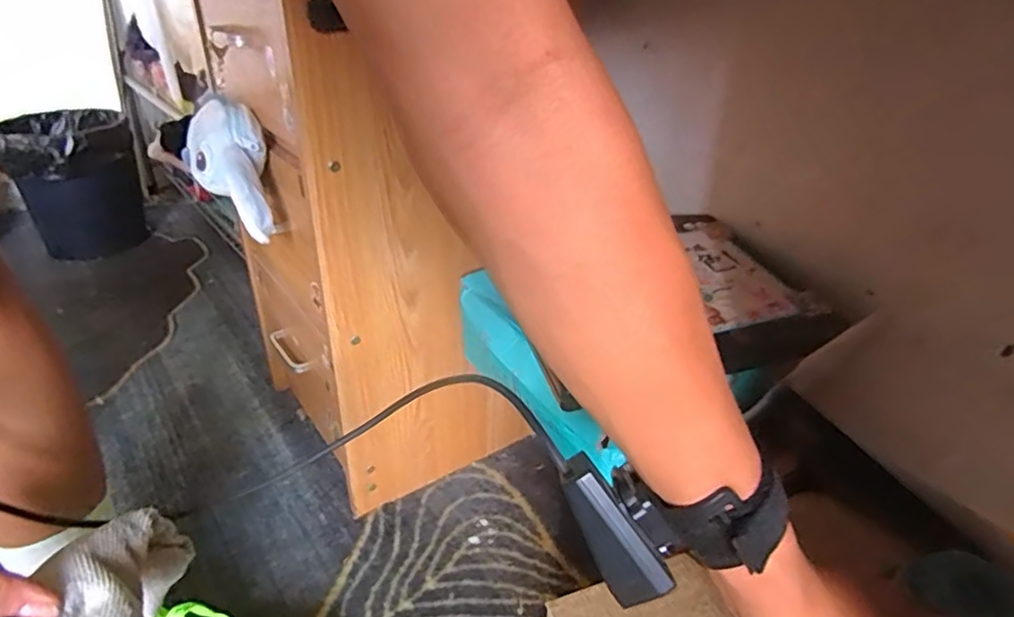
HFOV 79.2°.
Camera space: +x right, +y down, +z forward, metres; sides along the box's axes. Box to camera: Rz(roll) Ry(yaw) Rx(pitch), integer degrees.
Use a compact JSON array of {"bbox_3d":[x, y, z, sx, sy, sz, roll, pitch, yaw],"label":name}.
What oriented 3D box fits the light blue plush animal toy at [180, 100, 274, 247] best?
[{"bbox_3d":[-0.272,-0.136,0.618,0.069,0.053,0.157,-19,71,-31],"label":"light blue plush animal toy"}]

